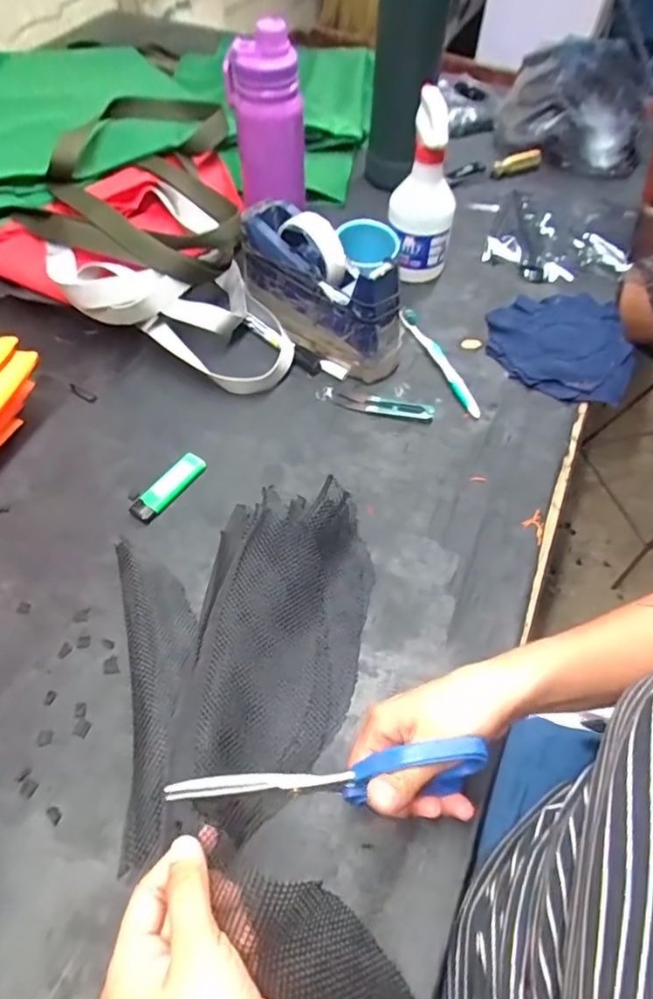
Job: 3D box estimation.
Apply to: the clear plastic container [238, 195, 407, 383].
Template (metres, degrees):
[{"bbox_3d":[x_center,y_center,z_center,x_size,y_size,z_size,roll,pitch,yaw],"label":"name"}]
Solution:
[{"bbox_3d":[-0.005,-0.230,0.601,0.205,0.121,0.077,39,63,23],"label":"clear plastic container"}]

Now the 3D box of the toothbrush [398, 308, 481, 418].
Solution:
[{"bbox_3d":[0.125,-0.156,0.616,0.016,0.016,0.169,-17,57,-13],"label":"toothbrush"}]

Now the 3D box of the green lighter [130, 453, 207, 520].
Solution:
[{"bbox_3d":[-0.147,-0.013,0.515,0.029,0.015,0.078,35,61,21],"label":"green lighter"}]

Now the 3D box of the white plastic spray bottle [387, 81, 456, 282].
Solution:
[{"bbox_3d":[0.116,-0.360,0.652,0.078,0.186,0.071,8,55,4],"label":"white plastic spray bottle"}]

